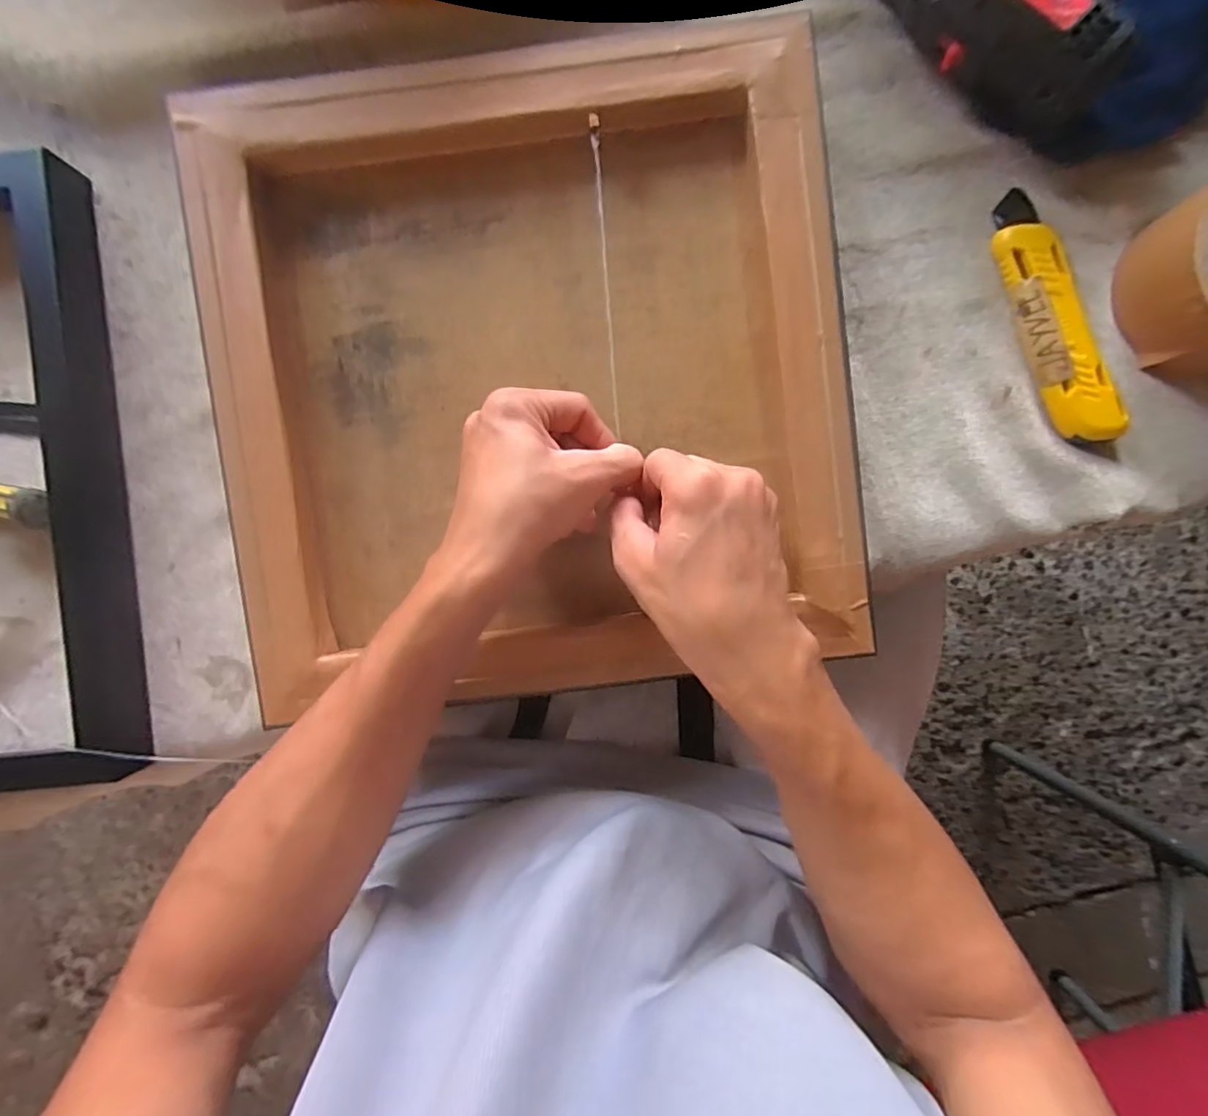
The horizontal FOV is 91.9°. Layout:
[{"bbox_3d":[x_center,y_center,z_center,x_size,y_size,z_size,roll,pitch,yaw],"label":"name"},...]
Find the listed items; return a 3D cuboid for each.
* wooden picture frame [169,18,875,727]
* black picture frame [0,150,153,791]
[{"bbox_3d":[-0.037,-0.096,0.316,0.328,0.033,0.328,-6,94,0],"label":"wooden picture frame"},{"bbox_3d":[-0.444,-0.028,0.311,0.346,0.053,0.346,-3,94,0],"label":"black picture frame"}]

